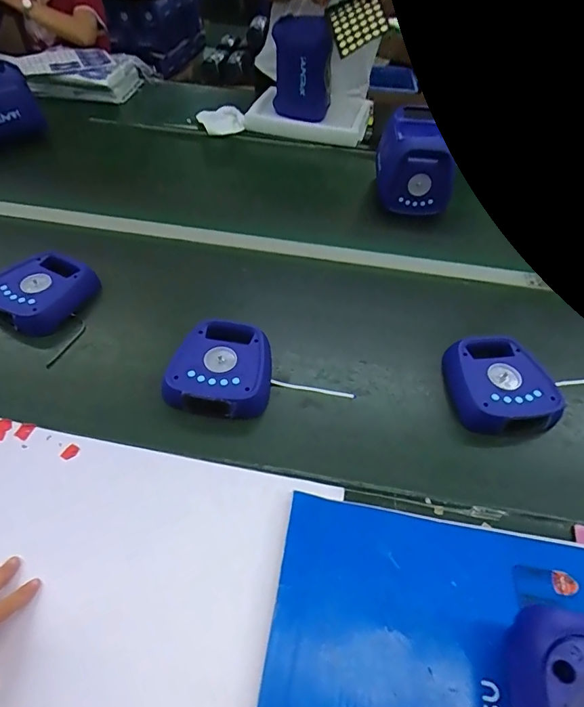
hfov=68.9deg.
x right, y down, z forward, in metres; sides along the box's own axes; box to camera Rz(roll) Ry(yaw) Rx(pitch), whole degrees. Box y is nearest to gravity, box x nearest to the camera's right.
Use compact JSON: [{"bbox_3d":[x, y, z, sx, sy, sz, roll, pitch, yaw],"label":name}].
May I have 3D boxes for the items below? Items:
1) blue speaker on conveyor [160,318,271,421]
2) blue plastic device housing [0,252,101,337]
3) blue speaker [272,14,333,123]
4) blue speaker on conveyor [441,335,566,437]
[{"bbox_3d":[-0.114,0.026,0.688,0.165,0.041,0.171,6,50,2],"label":"blue speaker on conveyor"},{"bbox_3d":[-0.454,-0.110,0.782,0.126,0.077,0.163,22,53,15],"label":"blue plastic device housing"},{"bbox_3d":[0.027,-0.746,1.149,0.149,0.271,0.067,2,50,-1],"label":"blue speaker"},{"bbox_3d":[0.330,0.049,0.685,0.154,0.047,0.168,-3,51,-5],"label":"blue speaker on conveyor"}]

